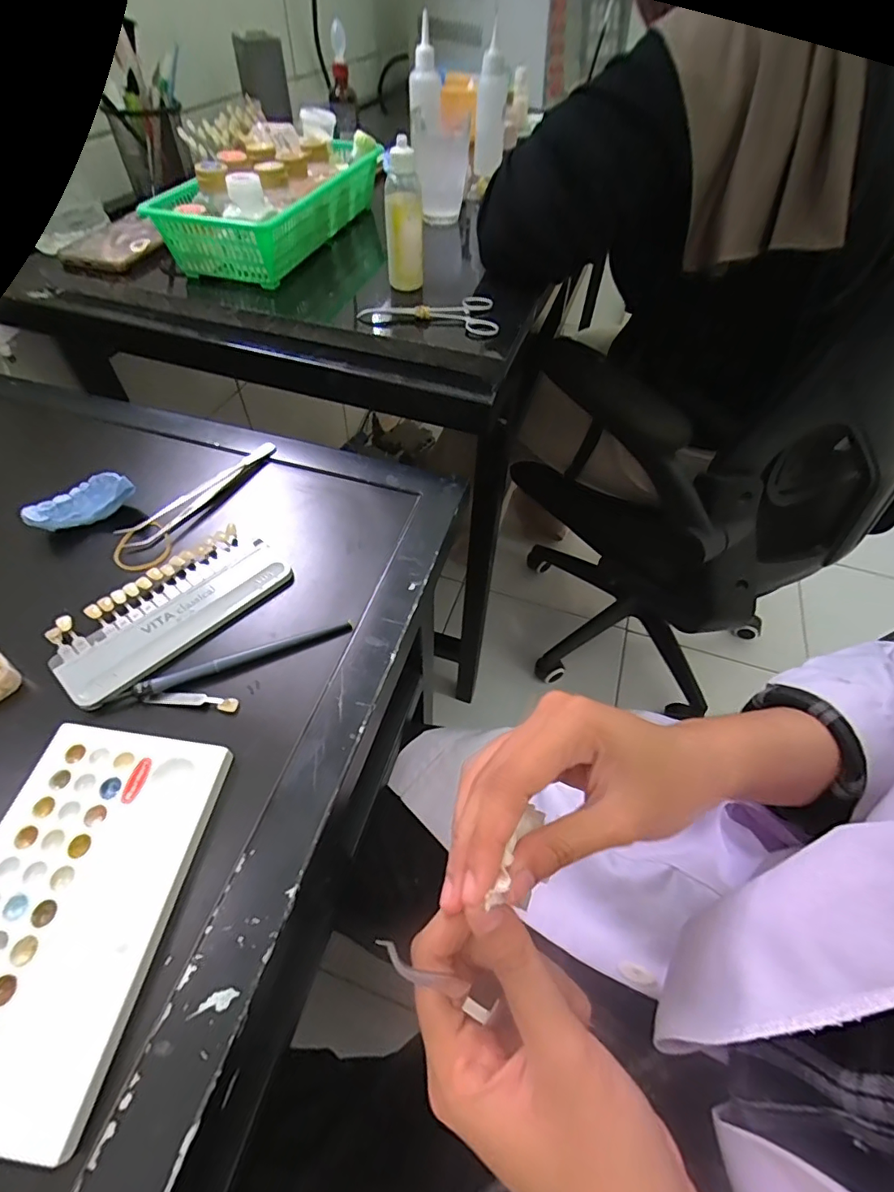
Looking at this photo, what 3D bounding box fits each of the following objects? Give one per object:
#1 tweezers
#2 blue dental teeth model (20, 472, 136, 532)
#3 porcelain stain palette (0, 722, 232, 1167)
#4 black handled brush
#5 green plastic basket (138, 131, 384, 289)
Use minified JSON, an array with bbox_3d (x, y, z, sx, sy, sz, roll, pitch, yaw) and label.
[{"bbox_3d":[-0.194,-0.086,0.404,0.020,0.017,0.145,27,56,18],"label":"tweezers"},{"bbox_3d":[-0.269,-0.069,0.372,0.071,0.025,0.022,-25,57,-20],"label":"blue dental teeth model"},{"bbox_3d":[-0.173,0.138,0.231,0.095,0.010,0.152,6,52,3],"label":"porcelain stain palette"},{"bbox_3d":[-0.128,0.039,0.311,0.142,0.010,0.010,-20,56,-17],"label":"black handled brush"},{"bbox_3d":[-0.168,-0.407,0.531,0.116,0.060,0.278,14,53,9],"label":"green plastic basket"}]

